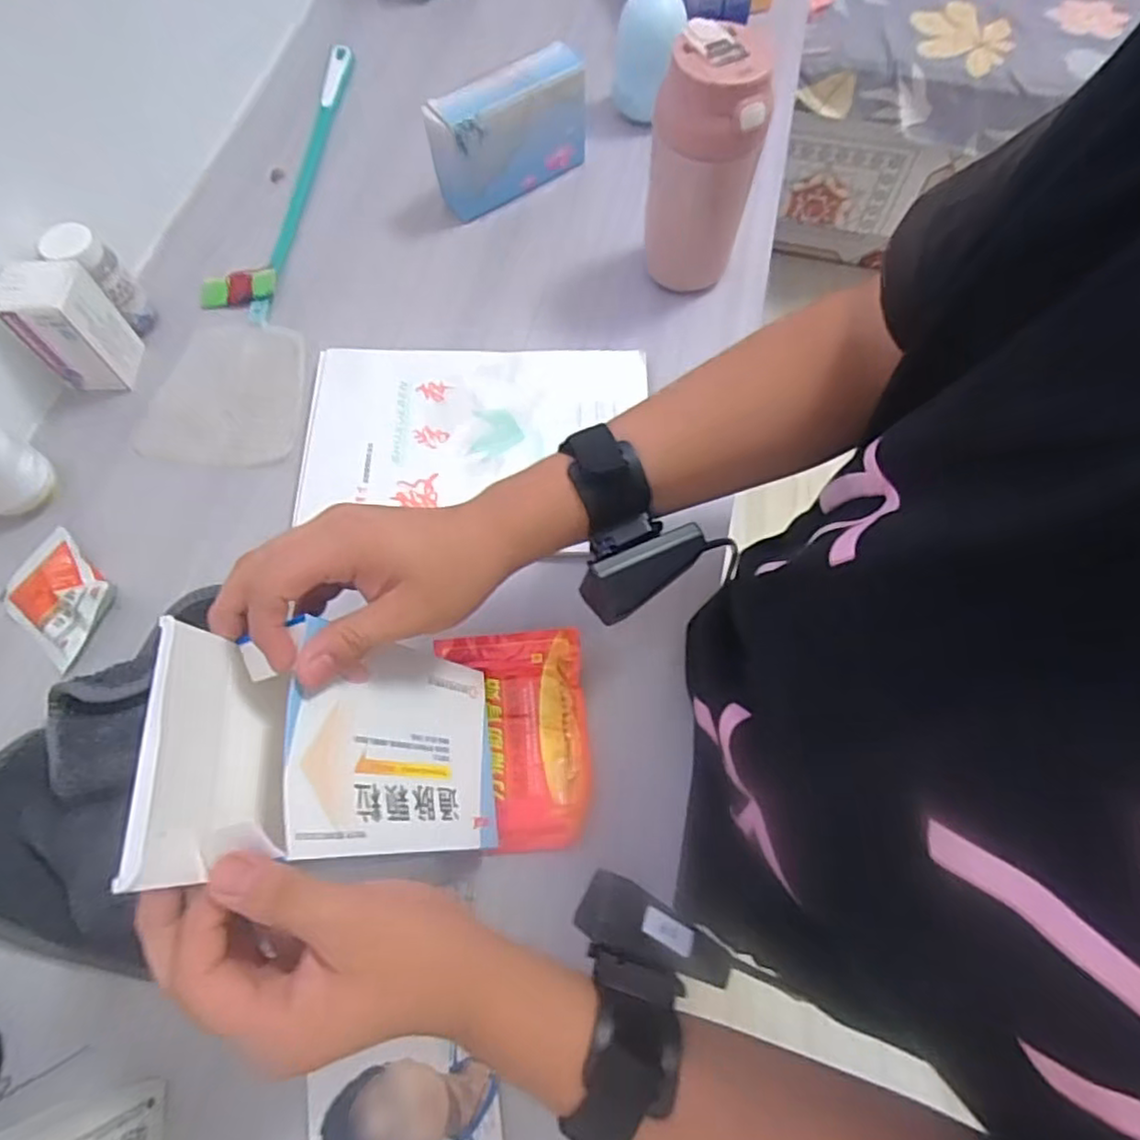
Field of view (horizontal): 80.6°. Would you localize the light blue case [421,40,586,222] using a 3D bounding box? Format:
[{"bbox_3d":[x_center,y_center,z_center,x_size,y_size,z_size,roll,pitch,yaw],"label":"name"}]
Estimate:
[{"bbox_3d":[-0.052,-0.382,0.587,0.154,0.095,0.035,-37,71,-15],"label":"light blue case"}]

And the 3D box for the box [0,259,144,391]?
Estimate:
[{"bbox_3d":[-0.378,-0.185,0.509,0.050,0.087,0.050,-1,66,0],"label":"box"}]

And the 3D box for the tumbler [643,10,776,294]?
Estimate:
[{"bbox_3d":[0.100,-0.297,0.506,0.075,0.159,0.074,13,67,6],"label":"tumbler"}]

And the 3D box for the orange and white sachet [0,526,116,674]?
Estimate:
[{"bbox_3d":[-0.354,0.017,0.464,0.077,0.024,0.064,37,71,15],"label":"orange and white sachet"}]

